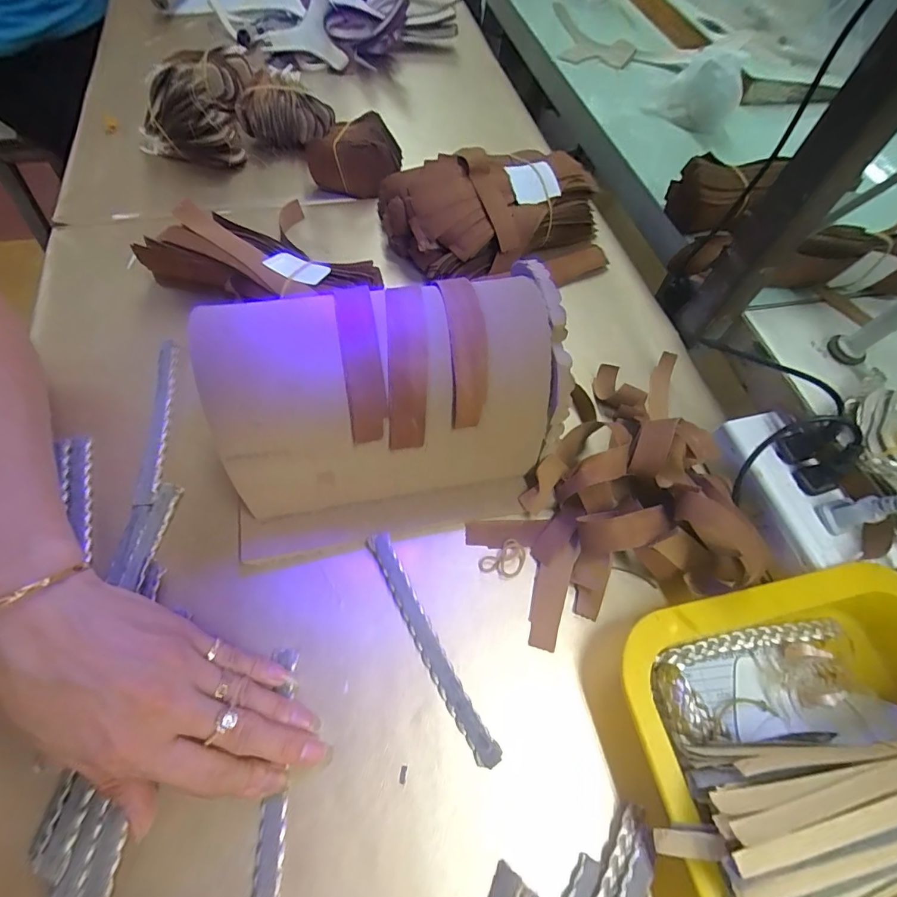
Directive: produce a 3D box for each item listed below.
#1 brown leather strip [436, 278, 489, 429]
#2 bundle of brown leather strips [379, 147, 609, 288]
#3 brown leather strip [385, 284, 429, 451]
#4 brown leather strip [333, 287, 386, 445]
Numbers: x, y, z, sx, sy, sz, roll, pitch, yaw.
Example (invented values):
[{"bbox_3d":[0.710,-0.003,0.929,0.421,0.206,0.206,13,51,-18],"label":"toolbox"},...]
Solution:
[{"bbox_3d":[0.010,-0.057,0.258,0.022,0.026,0.086,-5,88,-6],"label":"brown leather strip"},{"bbox_3d":[0.043,-0.216,0.419,0.200,0.071,0.124,-8,62,-8],"label":"bundle of brown leather strips"},{"bbox_3d":[-0.023,-0.044,0.254,0.022,0.020,0.090,0,97,-4],"label":"brown leather strip"},{"bbox_3d":[-0.047,-0.046,0.248,0.019,0.019,0.083,-7,92,-7],"label":"brown leather strip"}]

